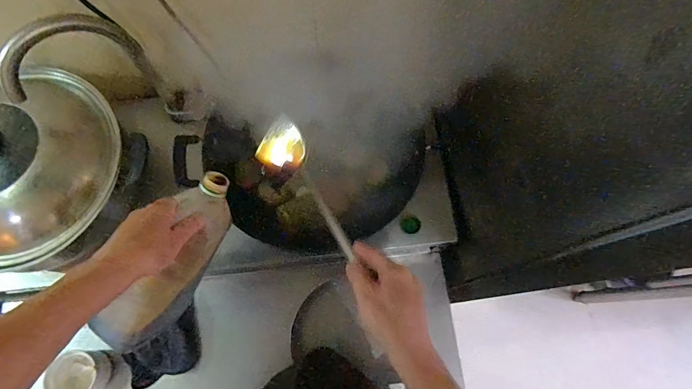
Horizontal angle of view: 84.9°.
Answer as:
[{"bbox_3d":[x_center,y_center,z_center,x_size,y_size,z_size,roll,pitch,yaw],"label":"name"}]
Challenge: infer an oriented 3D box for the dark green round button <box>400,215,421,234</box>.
[{"bbox_3d":[0.126,0.058,0.737,0.036,0.007,0.043,-40,49,1],"label":"dark green round button"}]

